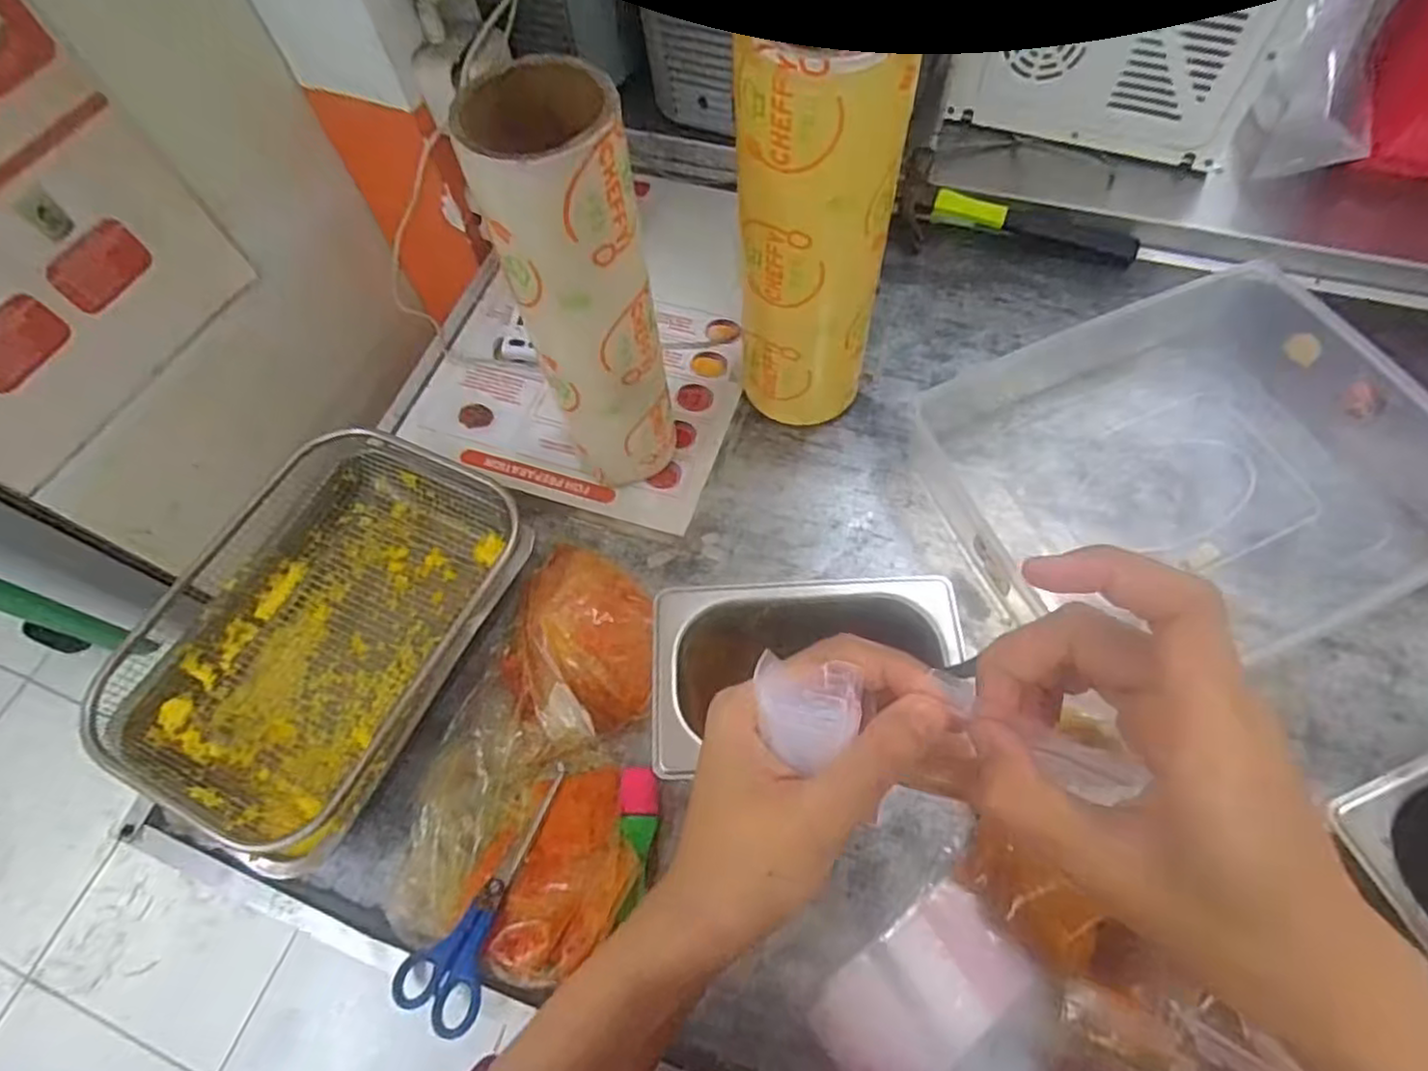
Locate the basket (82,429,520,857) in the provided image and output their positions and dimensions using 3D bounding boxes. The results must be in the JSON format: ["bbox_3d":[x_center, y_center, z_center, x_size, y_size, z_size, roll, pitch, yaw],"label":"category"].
[{"bbox_3d":[-0.287,0.065,0.542,0.212,0.066,0.287,20,67,13],"label":"basket"}]

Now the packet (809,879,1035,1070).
[{"bbox_3d":[0.127,0.283,0.440,0.128,0.010,0.073,-36,67,-13],"label":"packet"}]

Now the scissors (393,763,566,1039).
[{"bbox_3d":[-0.153,0.230,0.476,0.058,0.016,0.164,16,66,11],"label":"scissors"}]

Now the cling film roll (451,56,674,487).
[{"bbox_3d":[-0.080,-0.144,0.496,0.080,0.321,0.073,-2,63,3],"label":"cling film roll"}]

